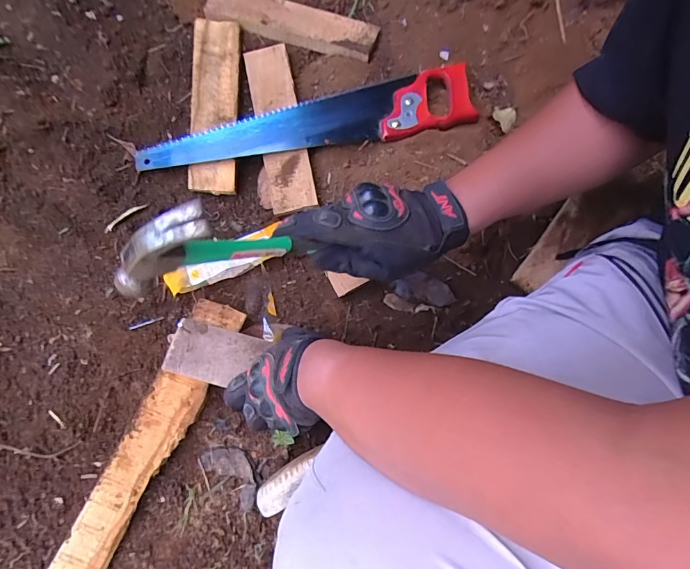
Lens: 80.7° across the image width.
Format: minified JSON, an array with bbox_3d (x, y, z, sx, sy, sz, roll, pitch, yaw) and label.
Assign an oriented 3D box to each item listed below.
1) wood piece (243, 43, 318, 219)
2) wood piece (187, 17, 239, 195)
[{"bbox_3d":[-0.091,-0.219,0.564,0.063,0.013,0.241,-13,83,8],"label":"wood piece"},{"bbox_3d":[-0.182,-0.251,0.568,0.061,0.019,0.247,0,86,-2],"label":"wood piece"}]

